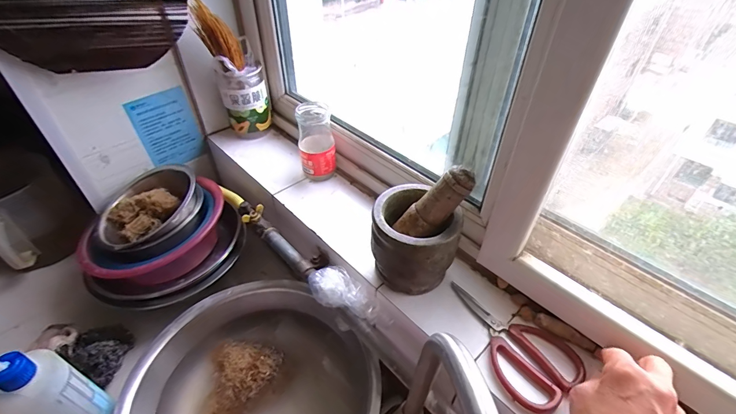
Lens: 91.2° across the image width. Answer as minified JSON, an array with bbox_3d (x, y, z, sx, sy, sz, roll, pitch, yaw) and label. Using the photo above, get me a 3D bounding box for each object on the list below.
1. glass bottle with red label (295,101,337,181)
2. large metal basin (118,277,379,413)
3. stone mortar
[{"bbox_3d":[-0.086,-0.105,0.605,0.057,0.126,0.056,-8,43,-10],"label":"glass bottle with red label"},{"bbox_3d":[-0.158,0.262,0.485,0.277,0.091,0.311,-19,46,-20],"label":"large metal basin"},{"bbox_3d":[0.058,0.049,0.457,0.100,0.118,0.101,1,43,-1],"label":"stone mortar"}]

